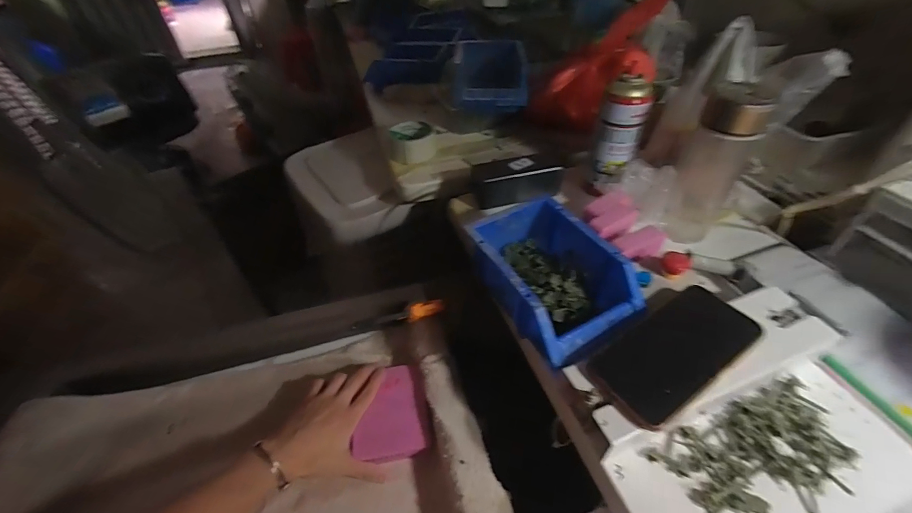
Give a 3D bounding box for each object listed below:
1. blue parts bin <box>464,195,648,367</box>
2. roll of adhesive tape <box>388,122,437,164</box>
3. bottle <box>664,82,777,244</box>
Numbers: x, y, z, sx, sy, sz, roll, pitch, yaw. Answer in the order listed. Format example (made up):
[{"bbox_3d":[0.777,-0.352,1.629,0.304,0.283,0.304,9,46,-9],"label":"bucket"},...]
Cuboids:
[{"bbox_3d":[0.101,0.020,0.428,0.124,0.065,0.175,-25,48,-21],"label":"blue parts bin"},{"bbox_3d":[-0.076,-0.210,0.701,0.083,0.041,0.087,-4,44,-2],"label":"roll of adhesive tape"},{"bbox_3d":[0.326,-0.112,0.497,0.068,0.199,0.076,28,52,28],"label":"bottle"}]

